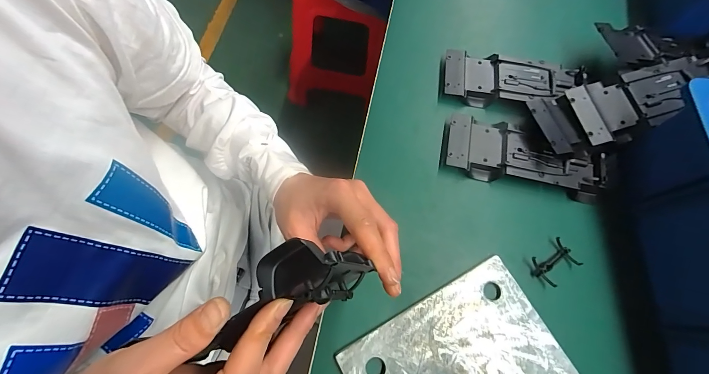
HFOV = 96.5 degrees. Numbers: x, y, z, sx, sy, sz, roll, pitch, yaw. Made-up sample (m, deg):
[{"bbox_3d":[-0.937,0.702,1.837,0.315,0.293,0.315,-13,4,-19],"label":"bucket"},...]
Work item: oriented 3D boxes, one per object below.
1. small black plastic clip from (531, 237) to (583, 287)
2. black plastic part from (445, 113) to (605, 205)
[{"bbox_3d":[0.212,0.081,0.336,0.048,0.008,0.034,-32,76,-14],"label":"small black plastic clip"},{"bbox_3d":[0.197,-0.035,0.371,0.176,0.022,0.070,15,71,1],"label":"black plastic part"}]

